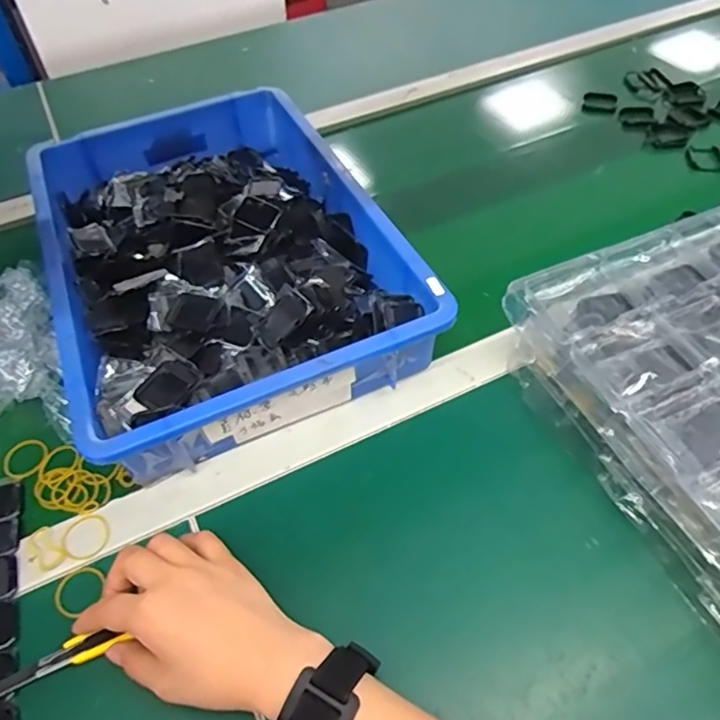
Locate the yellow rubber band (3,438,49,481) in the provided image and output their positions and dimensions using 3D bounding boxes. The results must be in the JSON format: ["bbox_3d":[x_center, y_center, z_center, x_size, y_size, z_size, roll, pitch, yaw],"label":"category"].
[{"bbox_3d":[-0.271,0.080,0.480,0.039,0.005,0.035,26,57,22],"label":"yellow rubber band"}]

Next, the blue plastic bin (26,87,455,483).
[{"bbox_3d":[-0.137,-0.106,0.574,0.282,0.087,0.421,-21,53,-13],"label":"blue plastic bin"}]

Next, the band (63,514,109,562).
[{"bbox_3d":[-0.199,0.128,0.430,0.035,0.004,0.033,-1,51,2],"label":"band"}]

